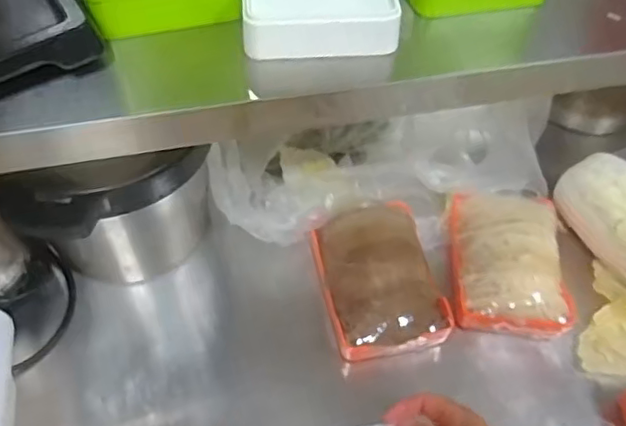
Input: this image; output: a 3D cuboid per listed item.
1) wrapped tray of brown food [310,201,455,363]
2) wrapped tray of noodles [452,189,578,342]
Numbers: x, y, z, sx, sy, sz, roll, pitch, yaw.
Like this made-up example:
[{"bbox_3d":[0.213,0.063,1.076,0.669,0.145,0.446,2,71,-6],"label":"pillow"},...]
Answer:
[{"bbox_3d":[0.070,0.069,0.636,0.119,0.039,0.168,-11,54,-10],"label":"wrapped tray of brown food"},{"bbox_3d":[0.220,0.048,0.655,0.121,0.060,0.168,4,53,1],"label":"wrapped tray of noodles"}]

